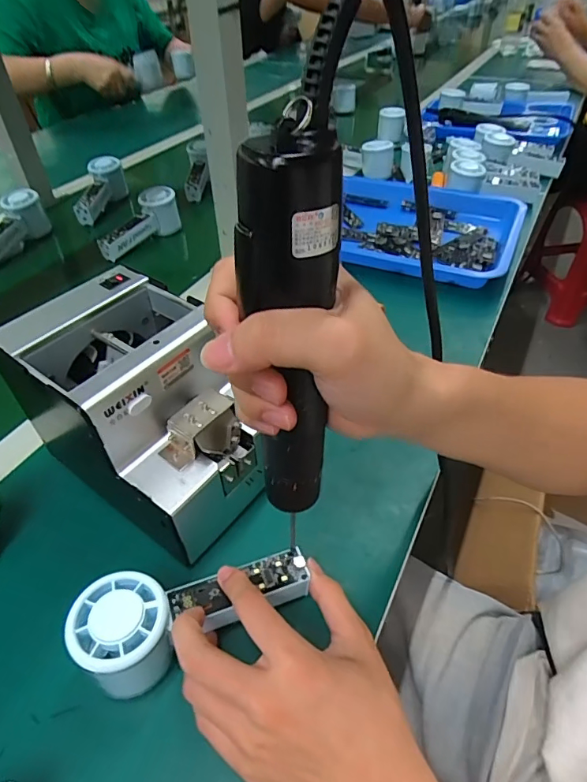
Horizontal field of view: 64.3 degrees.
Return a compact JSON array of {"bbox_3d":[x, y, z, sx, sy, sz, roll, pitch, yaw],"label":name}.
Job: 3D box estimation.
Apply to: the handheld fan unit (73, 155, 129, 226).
[{"bbox_3d":[-0.348,-0.360,0.838,0.051,0.070,0.134,0,45,2],"label":"handheld fan unit"}]

